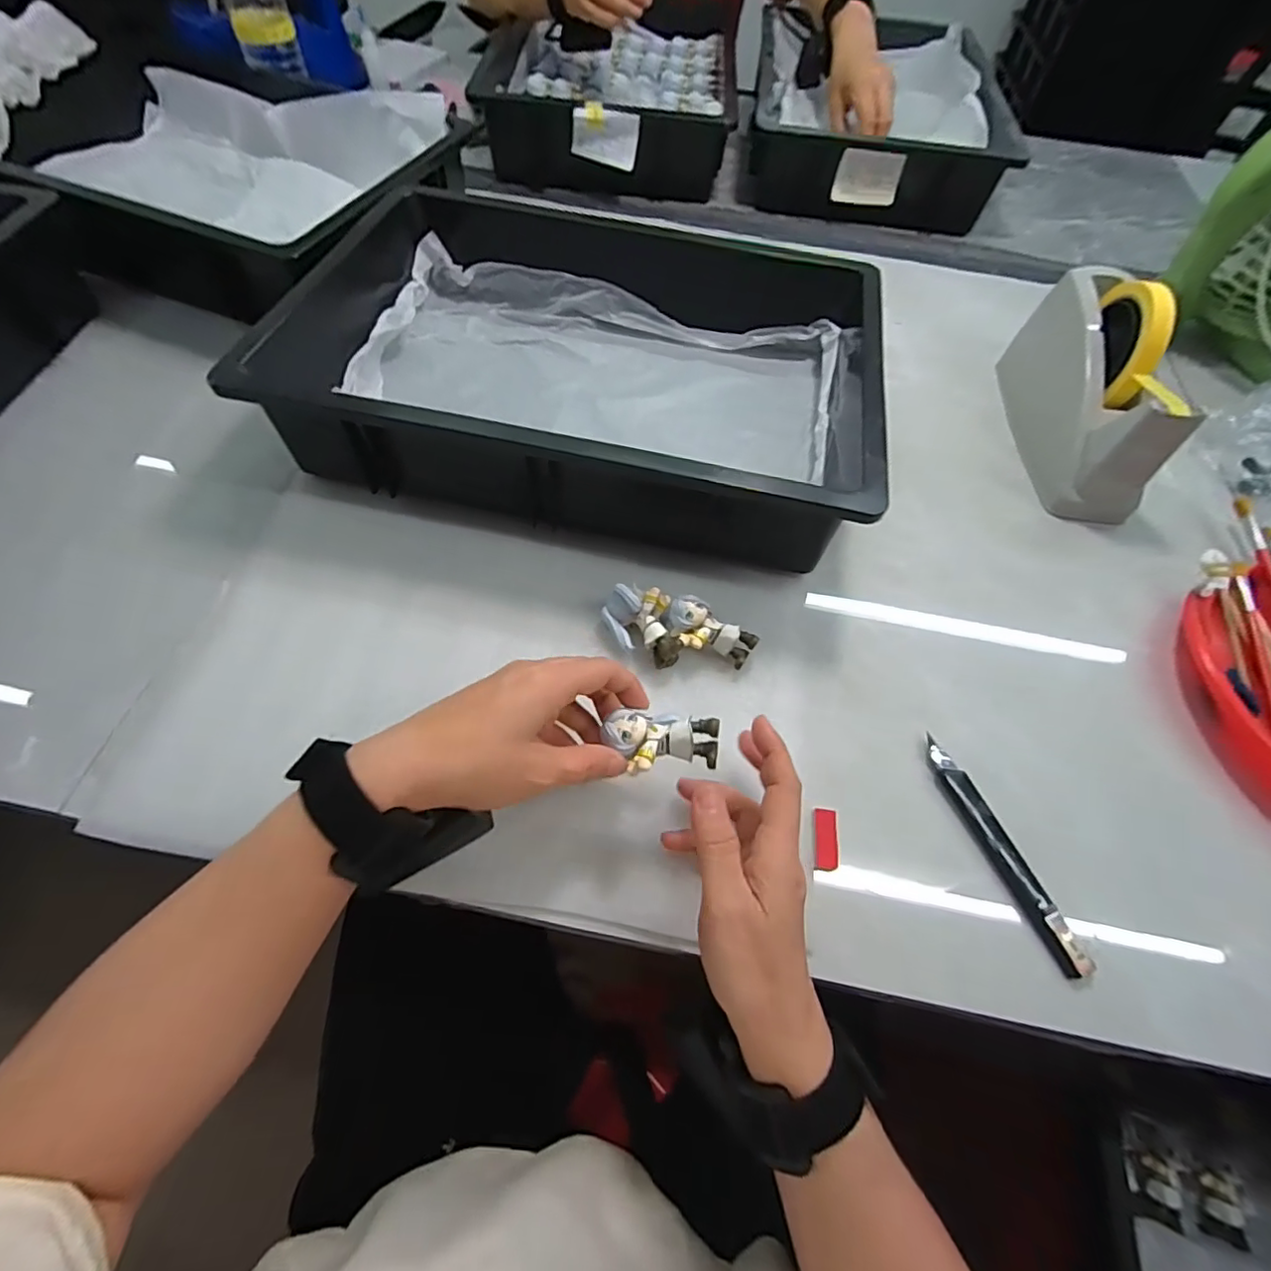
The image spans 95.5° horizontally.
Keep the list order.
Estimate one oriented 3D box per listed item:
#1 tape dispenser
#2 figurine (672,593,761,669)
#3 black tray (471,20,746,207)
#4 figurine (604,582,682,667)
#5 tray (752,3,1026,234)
[{"bbox_3d":[0.398,-0.216,0.495,0.077,0.115,0.208,10,59,2],"label":"tape dispenser"},{"bbox_3d":[0.050,0.001,0.393,0.059,0.027,0.032,27,61,12],"label":"figurine"},{"bbox_3d":[-0.035,-0.741,0.774,0.294,0.082,0.394,3,59,-2],"label":"black tray"},{"bbox_3d":[0.004,-0.005,0.392,0.044,0.031,0.053,-8,60,-8],"label":"figurine"},{"bbox_3d":[0.313,-0.688,0.767,0.302,0.086,0.354,7,59,1],"label":"tray"}]

